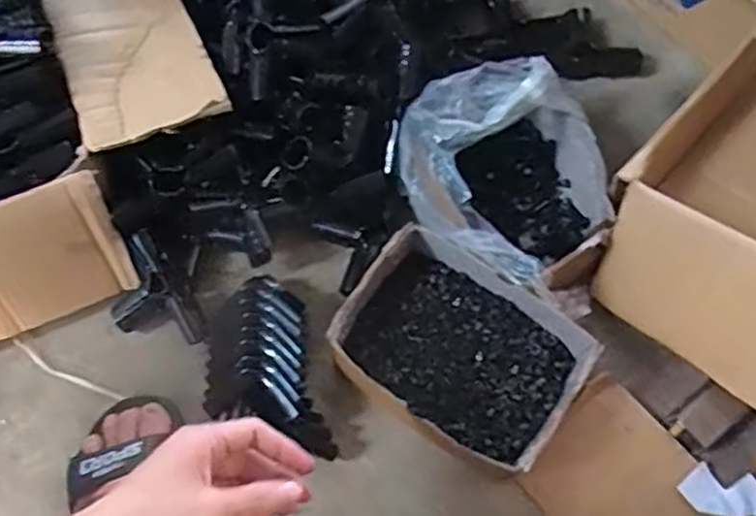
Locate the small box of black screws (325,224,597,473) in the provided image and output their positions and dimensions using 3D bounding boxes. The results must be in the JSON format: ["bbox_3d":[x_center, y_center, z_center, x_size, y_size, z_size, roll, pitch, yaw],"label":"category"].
[{"bbox_3d":[0.071,0.089,0.679,0.202,0.083,0.149,32,72,11],"label":"small box of black screws"}]

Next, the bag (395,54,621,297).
[{"bbox_3d":[0.128,-0.077,0.732,0.195,0.139,0.207,-36,73,-13],"label":"bag"}]

